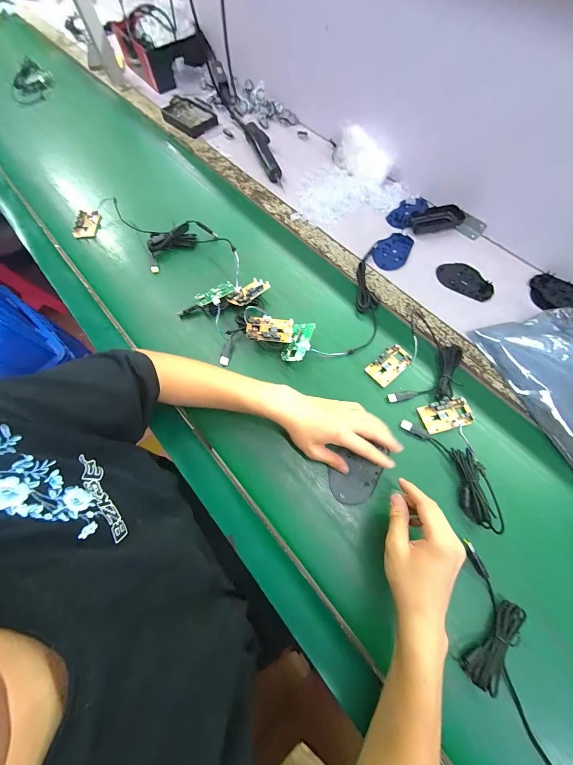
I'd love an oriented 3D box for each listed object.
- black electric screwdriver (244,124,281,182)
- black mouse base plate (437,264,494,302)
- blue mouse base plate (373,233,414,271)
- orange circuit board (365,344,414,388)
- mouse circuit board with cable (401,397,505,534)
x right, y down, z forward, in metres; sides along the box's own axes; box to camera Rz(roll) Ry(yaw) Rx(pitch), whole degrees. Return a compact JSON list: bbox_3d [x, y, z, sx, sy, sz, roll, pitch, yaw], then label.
[{"bbox_3d":[-0.057,-0.570,0.662,0.040,0.037,0.210,-20,69,-6],"label":"black electric screwdriver"},{"bbox_3d":[0.355,-0.204,0.533,0.108,0.006,0.075,29,72,13],"label":"black mouse base plate"},{"bbox_3d":[0.221,-0.274,0.562,0.065,0.011,0.107,24,71,11],"label":"blue mouse base plate"},{"bbox_3d":[0.176,-0.030,0.461,0.077,0.007,0.045,-39,72,-12],"label":"orange circuit board"},{"bbox_3d":[0.267,0.108,0.400,0.103,0.022,0.173,-29,70,-9],"label":"mouse circuit board with cable"}]

